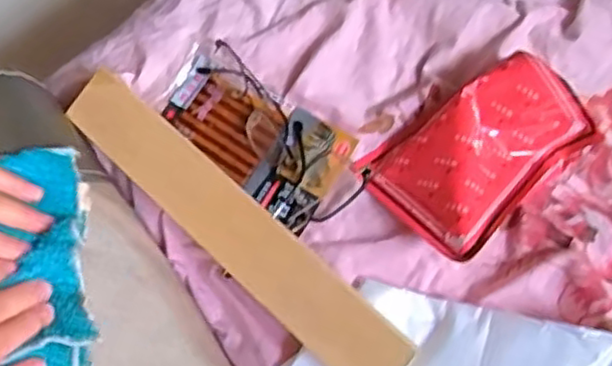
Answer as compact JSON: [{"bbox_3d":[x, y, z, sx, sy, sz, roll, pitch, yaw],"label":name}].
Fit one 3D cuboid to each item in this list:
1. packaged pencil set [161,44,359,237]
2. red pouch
[{"bbox_3d":[-0.047,-0.038,0.565,0.160,0.019,0.085,33,77,8],"label":"packaged pencil set"},{"bbox_3d":[0.135,-0.026,0.530,0.158,0.046,0.109,-38,79,-9],"label":"red pouch"}]

